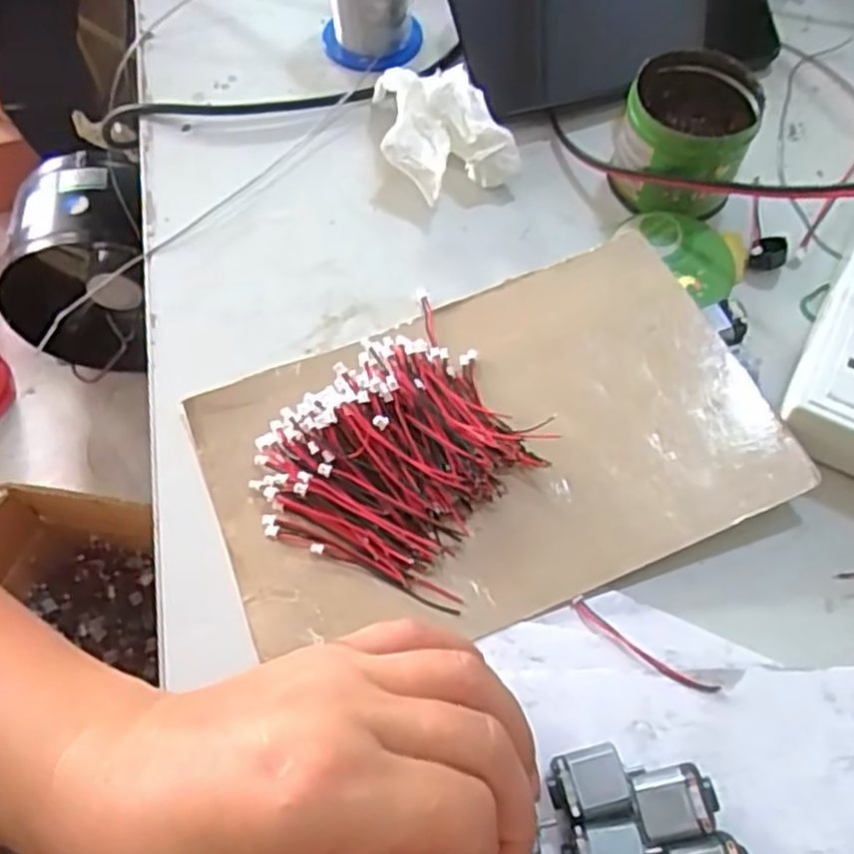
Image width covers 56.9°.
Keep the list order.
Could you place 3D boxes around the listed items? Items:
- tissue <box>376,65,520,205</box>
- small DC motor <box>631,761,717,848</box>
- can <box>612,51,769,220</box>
[{"bbox_3d":[0.001,-0.144,0.369,0.053,0.035,0.078,-22,63,-12],"label":"tissue"},{"bbox_3d":[0.074,0.113,0.236,0.024,0.020,0.019,-15,62,-8],"label":"small DC motor"},{"bbox_3d":[0.113,-0.130,0.348,0.053,0.041,0.055,0,61,0],"label":"can"}]

